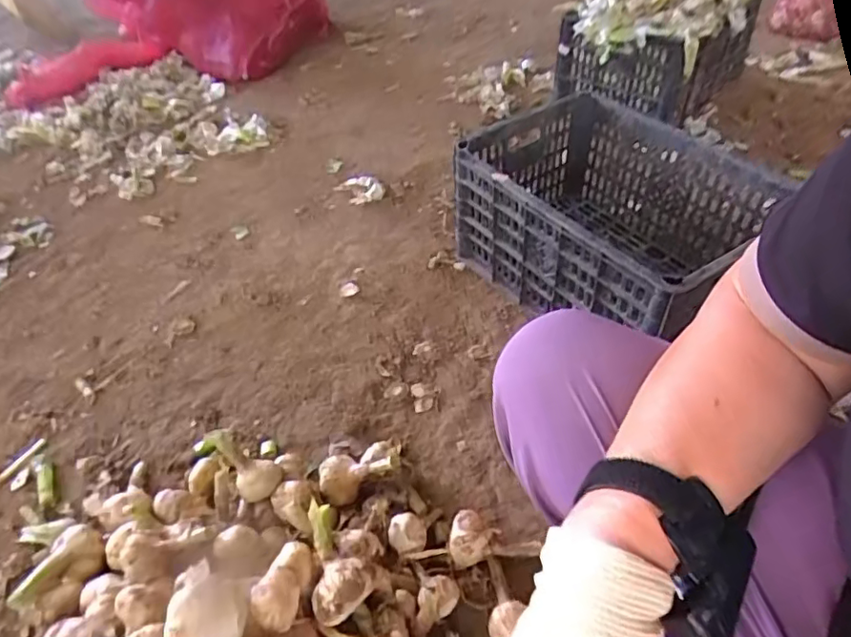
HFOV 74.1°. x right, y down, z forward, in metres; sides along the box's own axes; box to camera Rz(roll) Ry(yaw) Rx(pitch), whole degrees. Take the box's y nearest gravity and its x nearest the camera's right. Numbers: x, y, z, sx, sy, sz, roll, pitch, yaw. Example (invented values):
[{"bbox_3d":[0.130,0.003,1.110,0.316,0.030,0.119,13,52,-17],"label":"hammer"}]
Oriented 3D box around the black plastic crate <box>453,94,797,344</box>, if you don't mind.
[{"bbox_3d":[0.282,-0.132,0.873,0.302,0.221,0.427,-26,48,-22],"label":"black plastic crate"}]

